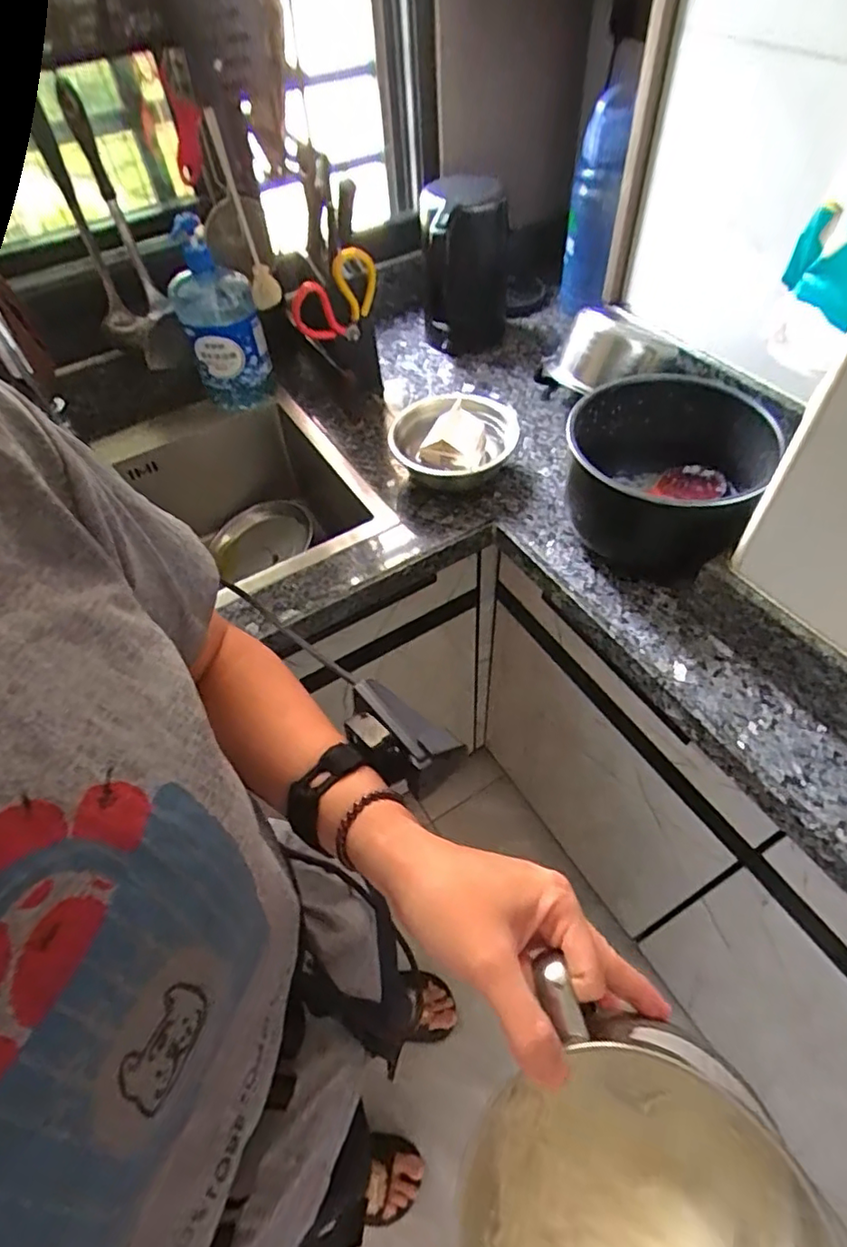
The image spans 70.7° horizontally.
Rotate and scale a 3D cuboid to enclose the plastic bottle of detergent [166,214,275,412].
[{"bbox_3d":[-0.306,-0.453,0.900,0.106,0.254,0.083,-31,57,-18],"label":"plastic bottle of detergent"}]

